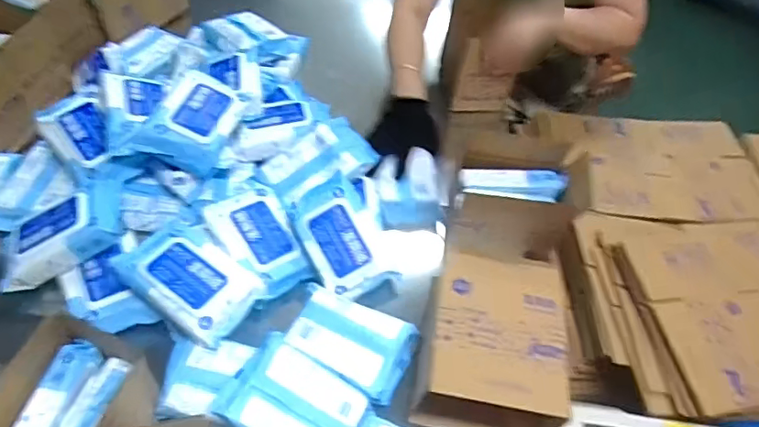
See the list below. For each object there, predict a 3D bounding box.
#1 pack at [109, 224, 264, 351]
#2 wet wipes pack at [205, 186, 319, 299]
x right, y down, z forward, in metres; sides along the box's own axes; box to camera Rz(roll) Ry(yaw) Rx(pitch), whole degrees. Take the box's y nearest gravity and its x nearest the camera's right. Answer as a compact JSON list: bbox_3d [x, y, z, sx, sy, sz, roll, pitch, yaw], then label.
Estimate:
[{"bbox_3d":[-0.236,0.079,0.698,0.171,0.037,0.114,34,56,22],"label":"pack"},{"bbox_3d":[-0.167,0.035,0.769,0.104,0.044,0.166,-26,57,-23],"label":"wet wipes pack"}]

